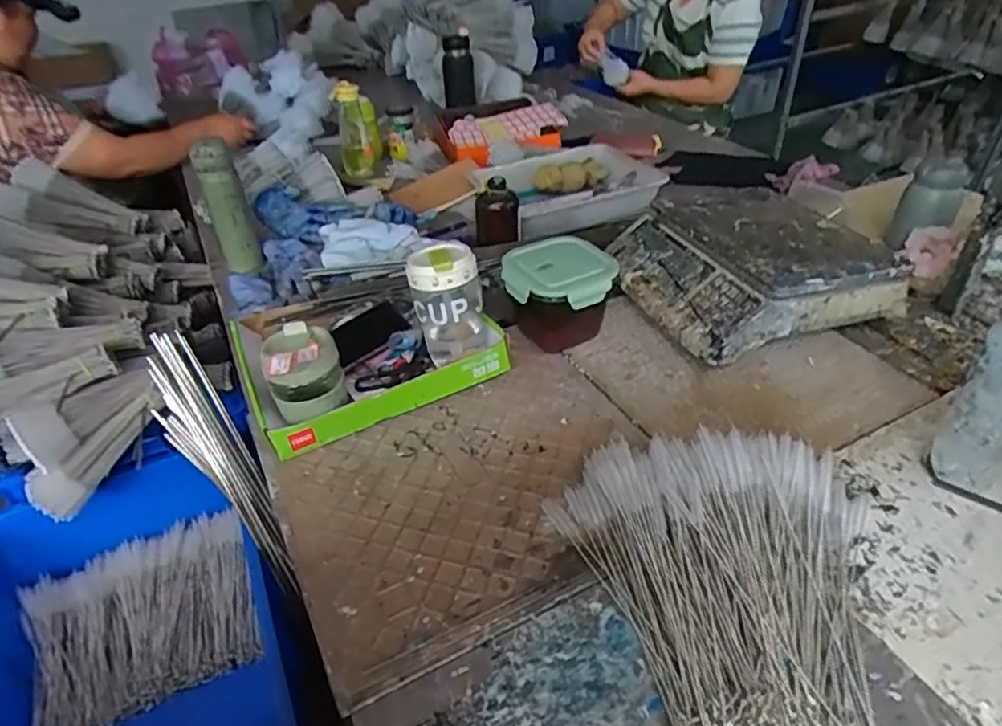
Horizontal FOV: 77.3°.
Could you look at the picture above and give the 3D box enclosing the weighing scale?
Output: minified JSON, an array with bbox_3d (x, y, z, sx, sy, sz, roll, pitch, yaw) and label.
[{"bbox_3d":[0.334,-0.135,0.885,0.289,0.115,0.299,-15,38,-13],"label":"weighing scale"}]

